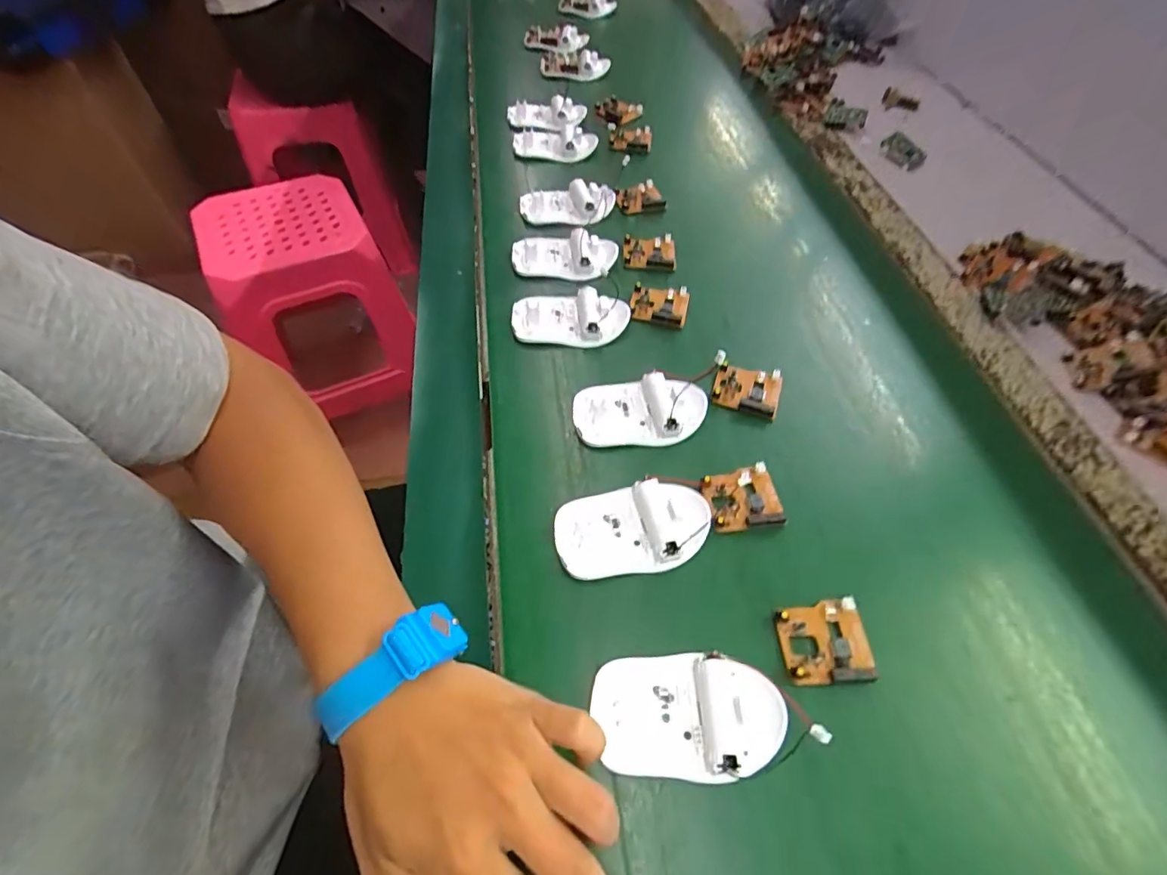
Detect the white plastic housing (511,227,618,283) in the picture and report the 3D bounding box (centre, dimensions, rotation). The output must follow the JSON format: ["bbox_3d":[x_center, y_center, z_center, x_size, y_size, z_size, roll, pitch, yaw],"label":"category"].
[{"bbox_3d":[-0.018,-0.172,0.487,0.097,0.019,0.049,-1,55,-2],"label":"white plastic housing"}]

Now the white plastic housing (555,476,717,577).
[{"bbox_3d":[0.032,0.056,0.330,0.098,0.021,0.053,-9,55,-7],"label":"white plastic housing"}]

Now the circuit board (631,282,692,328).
[{"bbox_3d":[0.067,-0.118,0.460,0.050,0.013,0.041,10,55,6],"label":"circuit board"}]

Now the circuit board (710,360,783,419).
[{"bbox_3d":[0.128,-0.037,0.408,0.049,0.011,0.043,16,56,10],"label":"circuit board"}]

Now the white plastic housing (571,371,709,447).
[{"bbox_3d":[0.042,-0.022,0.386,0.097,0.021,0.053,-3,55,-4],"label":"white plastic housing"}]

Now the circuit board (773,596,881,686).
[{"bbox_3d":[0.137,0.115,0.296,0.047,0.009,0.045,-2,55,-3],"label":"circuit board"}]

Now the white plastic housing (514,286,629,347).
[{"bbox_3d":[-0.011,-0.102,0.439,0.097,0.020,0.053,-1,55,-2],"label":"white plastic housing"}]

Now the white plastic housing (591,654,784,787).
[{"bbox_3d":[0.054,0.143,0.269,0.095,0.019,0.056,3,55,1],"label":"white plastic housing"}]

